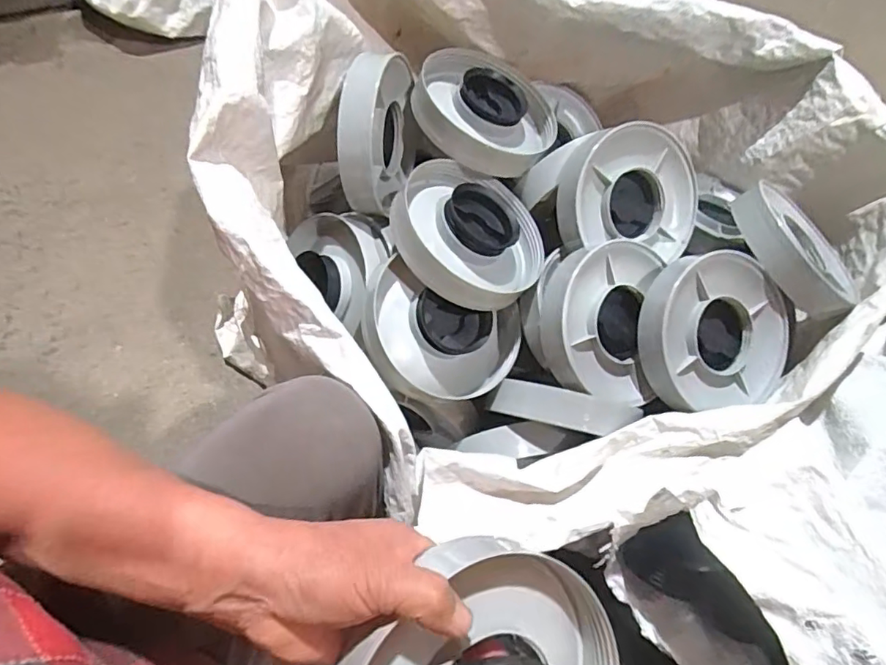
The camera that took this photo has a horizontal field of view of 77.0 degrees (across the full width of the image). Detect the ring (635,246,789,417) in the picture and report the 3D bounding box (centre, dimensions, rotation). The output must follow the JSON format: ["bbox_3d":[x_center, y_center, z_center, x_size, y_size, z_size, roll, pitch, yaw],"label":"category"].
[{"bbox_3d":[0.260,-0.003,0.523,0.145,0.034,0.137,-6,97,-17],"label":"ring"}]

